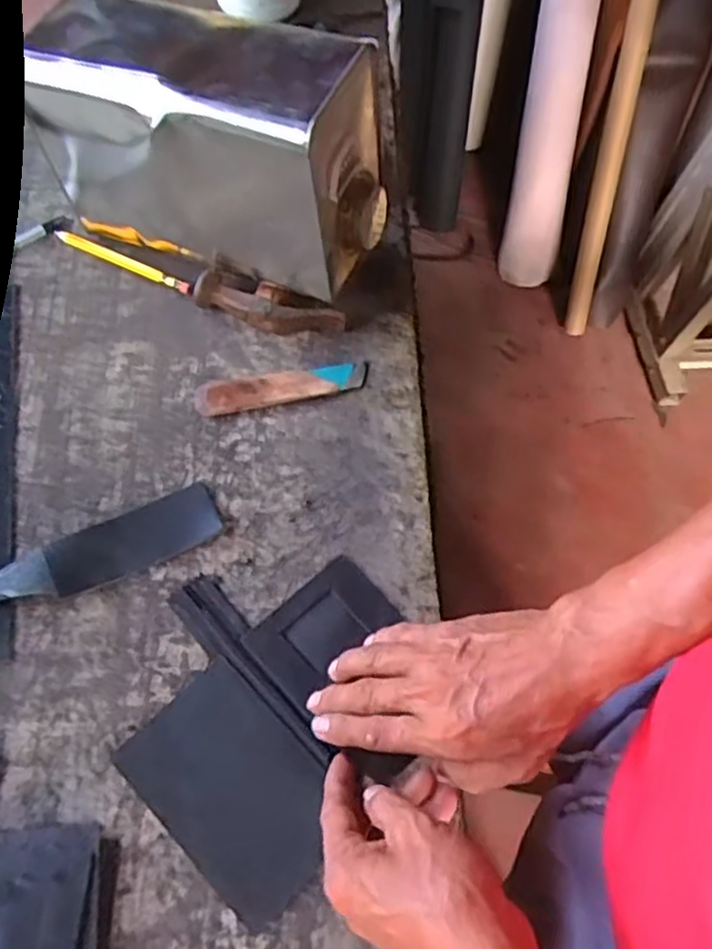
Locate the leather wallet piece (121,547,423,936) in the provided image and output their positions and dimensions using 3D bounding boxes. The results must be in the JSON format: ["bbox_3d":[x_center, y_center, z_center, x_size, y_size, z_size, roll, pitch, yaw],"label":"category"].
[{"bbox_3d":[-0.054,0.139,0.459,0.174,0.007,0.188,41,69,15],"label":"leather wallet piece"}]

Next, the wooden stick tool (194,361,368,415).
[{"bbox_3d":[-0.056,-0.068,0.548,0.132,0.012,0.031,-8,65,-7],"label":"wooden stick tool"}]

